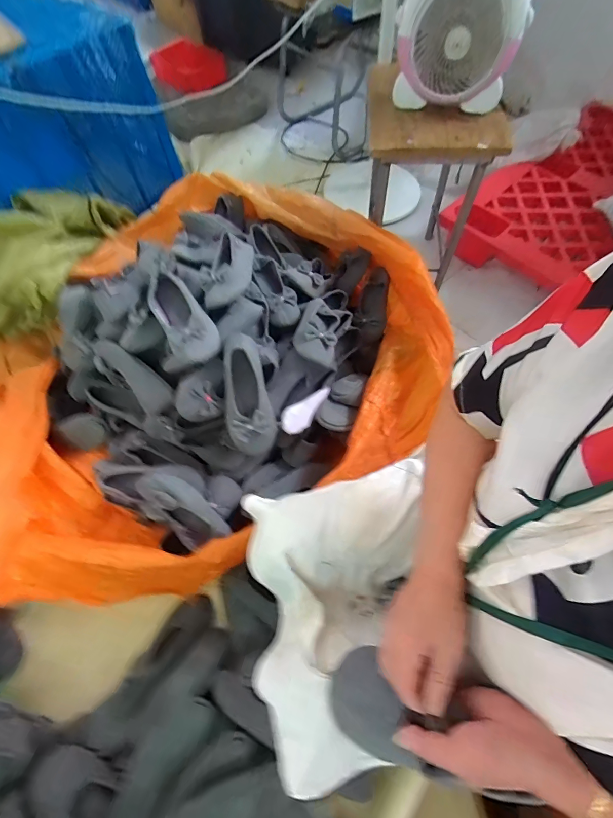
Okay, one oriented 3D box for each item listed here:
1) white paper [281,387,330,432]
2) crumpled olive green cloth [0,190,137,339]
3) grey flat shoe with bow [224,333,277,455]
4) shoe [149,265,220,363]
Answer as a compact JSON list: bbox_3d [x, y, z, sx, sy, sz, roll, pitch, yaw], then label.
[{"bbox_3d":[0.004,0.000,0.839,0.035,0.068,0.165,36,49,18],"label":"white paper"},{"bbox_3d":[-0.850,-0.460,1.140,0.489,0.175,0.497,1,63,3],"label":"crumpled olive green cloth"},{"bbox_3d":[-0.122,-0.028,0.755,0.095,0.068,0.244,-8,96,-2],"label":"grey flat shoe with bow"},{"bbox_3d":[-0.254,-0.188,0.766,0.094,0.057,0.225,-31,66,-13],"label":"shoe"}]

